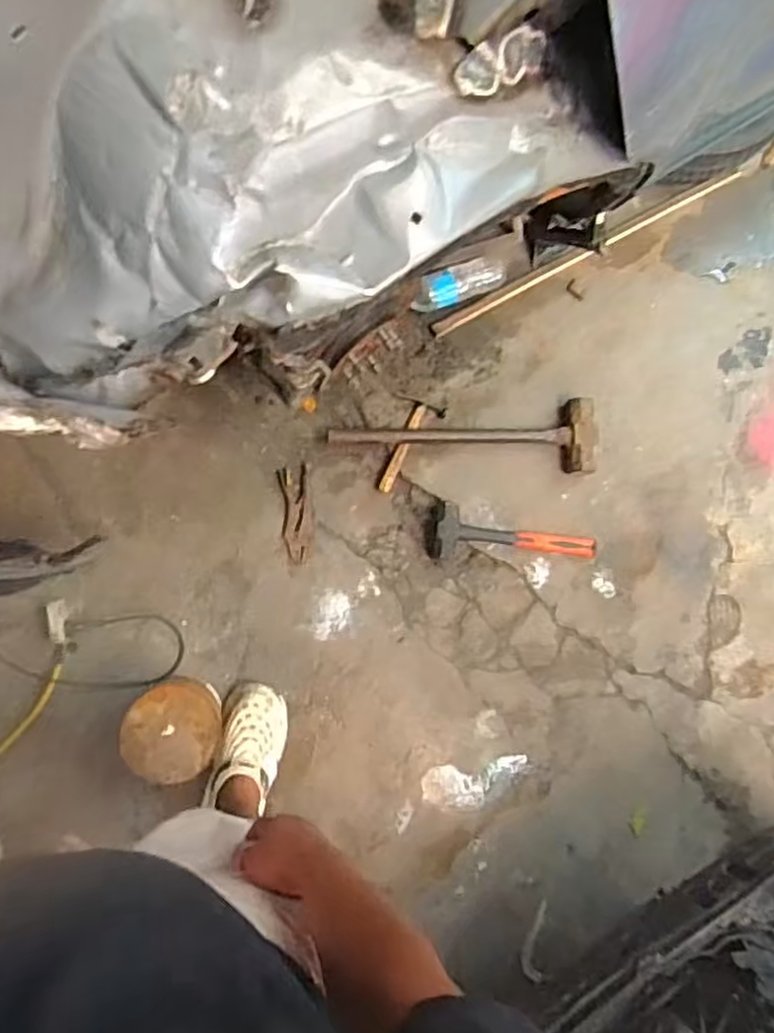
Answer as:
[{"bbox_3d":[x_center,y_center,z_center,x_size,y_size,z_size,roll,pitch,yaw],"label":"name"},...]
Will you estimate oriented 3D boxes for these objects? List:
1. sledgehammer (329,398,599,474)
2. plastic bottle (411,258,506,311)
[{"bbox_3d":[0.178,-0.179,1.560,0.612,0.074,0.169,0,83,-12],"label":"sledgehammer"},{"bbox_3d":[0.158,-0.524,1.575,0.225,0.058,0.075,-20,86,-12],"label":"plastic bottle"}]

